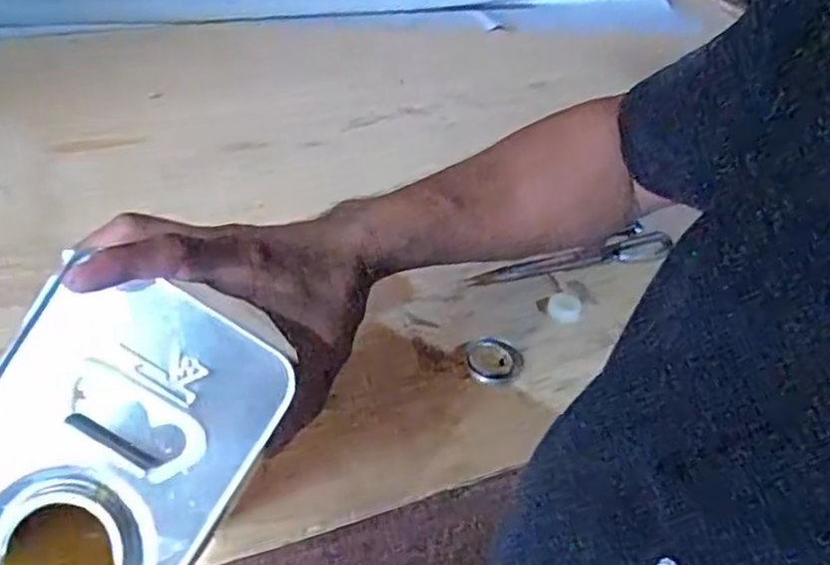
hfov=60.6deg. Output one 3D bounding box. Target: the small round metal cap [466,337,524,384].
[{"bbox_3d":[0.075,0.072,0.663,0.051,0.007,0.057,11,39,5],"label":"small round metal cap"}]

